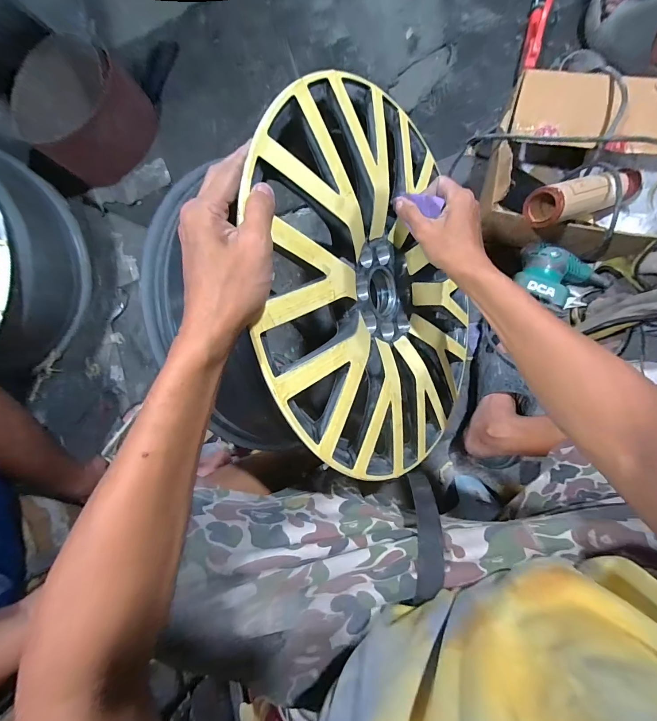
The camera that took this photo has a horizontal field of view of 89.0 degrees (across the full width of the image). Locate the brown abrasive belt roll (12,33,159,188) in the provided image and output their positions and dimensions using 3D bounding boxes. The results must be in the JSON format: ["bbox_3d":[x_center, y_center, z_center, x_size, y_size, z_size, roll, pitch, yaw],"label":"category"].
[{"bbox_3d":[-0.541,-0.548,0.757,0.238,0.163,0.234,0,88,9],"label":"brown abrasive belt roll"}]

